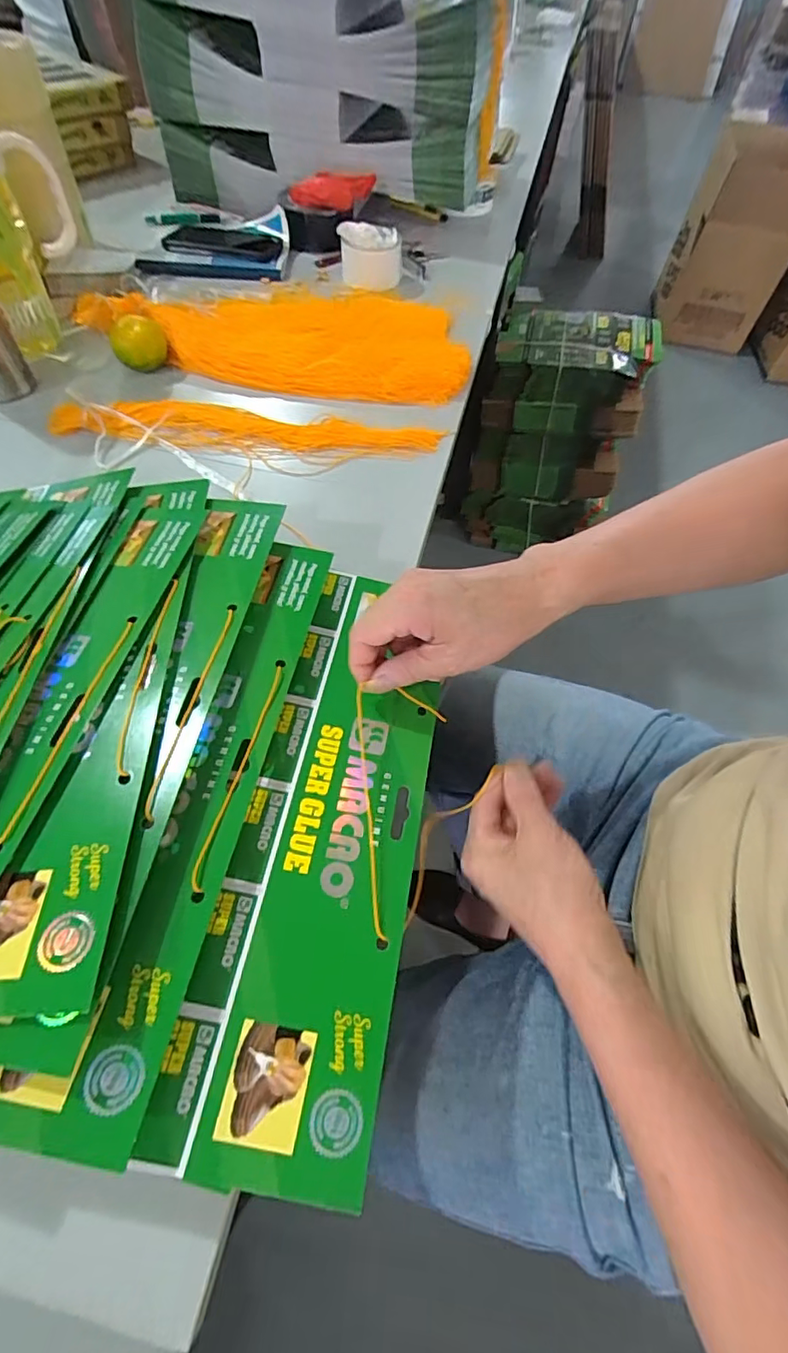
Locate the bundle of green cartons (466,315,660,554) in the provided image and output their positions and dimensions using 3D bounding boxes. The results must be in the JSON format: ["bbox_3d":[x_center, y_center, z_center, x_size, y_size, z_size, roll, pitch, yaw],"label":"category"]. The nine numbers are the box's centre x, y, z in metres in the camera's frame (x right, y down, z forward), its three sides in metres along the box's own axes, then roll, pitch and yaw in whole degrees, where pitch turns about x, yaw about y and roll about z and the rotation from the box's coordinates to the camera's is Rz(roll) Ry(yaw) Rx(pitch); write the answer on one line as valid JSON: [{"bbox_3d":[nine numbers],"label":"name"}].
[{"bbox_3d":[0.394,-0.594,1.357,0.372,0.477,0.266,9,58,2],"label":"bundle of green cartons"}]

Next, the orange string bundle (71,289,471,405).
[{"bbox_3d":[-0.155,-0.442,0.671,0.489,0.032,0.259,3,58,-2],"label":"orange string bundle"}]

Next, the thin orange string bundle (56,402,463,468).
[{"bbox_3d":[-0.155,-0.265,0.569,0.405,0.016,0.078,4,58,-1],"label":"thin orange string bundle"}]

